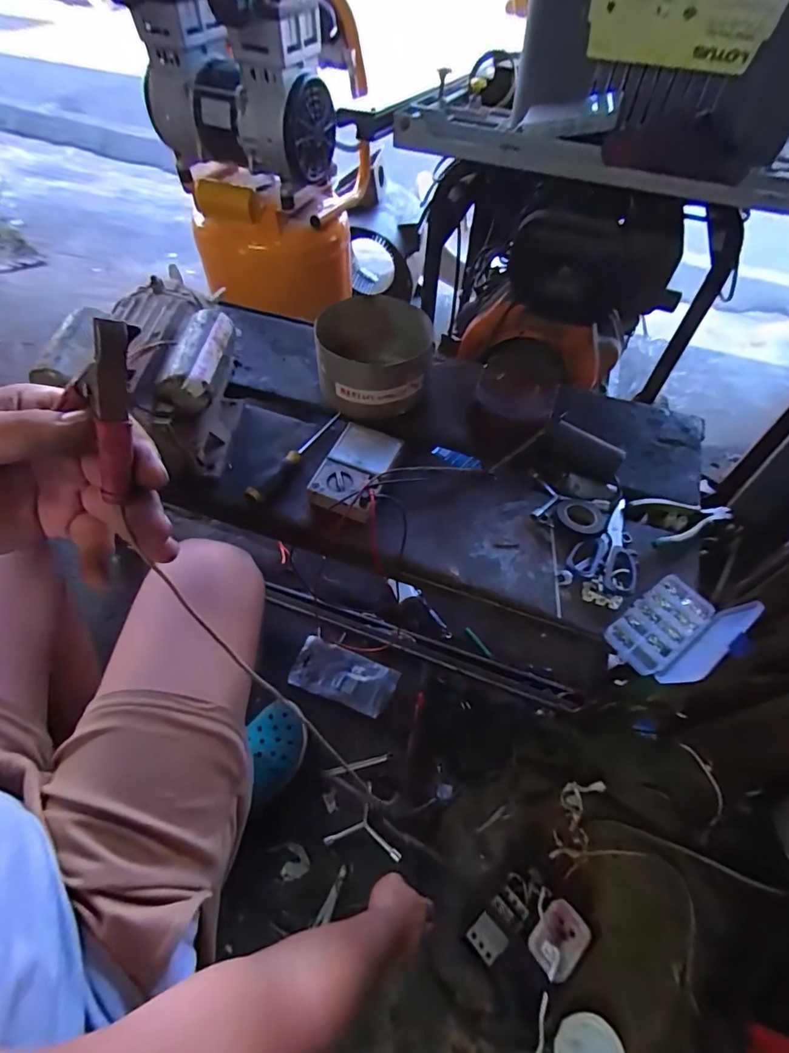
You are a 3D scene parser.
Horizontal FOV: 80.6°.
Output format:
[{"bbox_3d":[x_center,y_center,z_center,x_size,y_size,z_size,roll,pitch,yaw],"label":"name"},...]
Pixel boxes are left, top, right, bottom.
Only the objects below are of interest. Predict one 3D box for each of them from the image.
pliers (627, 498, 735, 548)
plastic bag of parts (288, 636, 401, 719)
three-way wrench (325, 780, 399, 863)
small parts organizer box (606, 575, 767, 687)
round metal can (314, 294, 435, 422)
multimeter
[{"bbox_3d":[0.398,-0.017,0.647,0.146,0.017,0.079,-13,58,-10],"label":"pliers"},{"bbox_3d":[-0.099,0.282,0.885,0.194,0.010,0.095,20,58,11],"label":"plastic bag of parts"},{"bbox_3d":[-0.060,0.497,0.748,0.100,0.012,0.117,-21,61,-17],"label":"three-way wrench"},{"bbox_3d":[0.324,0.111,0.529,0.138,0.070,0.093,-31,63,-20],"label":"small parts organizer box"},{"bbox_3d":[-0.033,-0.250,0.728,0.174,0.123,0.170,0,57,-2],"label":"round metal can"},{"bbox_3d":[-0.053,-0.079,0.647,0.092,0.038,0.143,21,59,12],"label":"multimeter"}]

